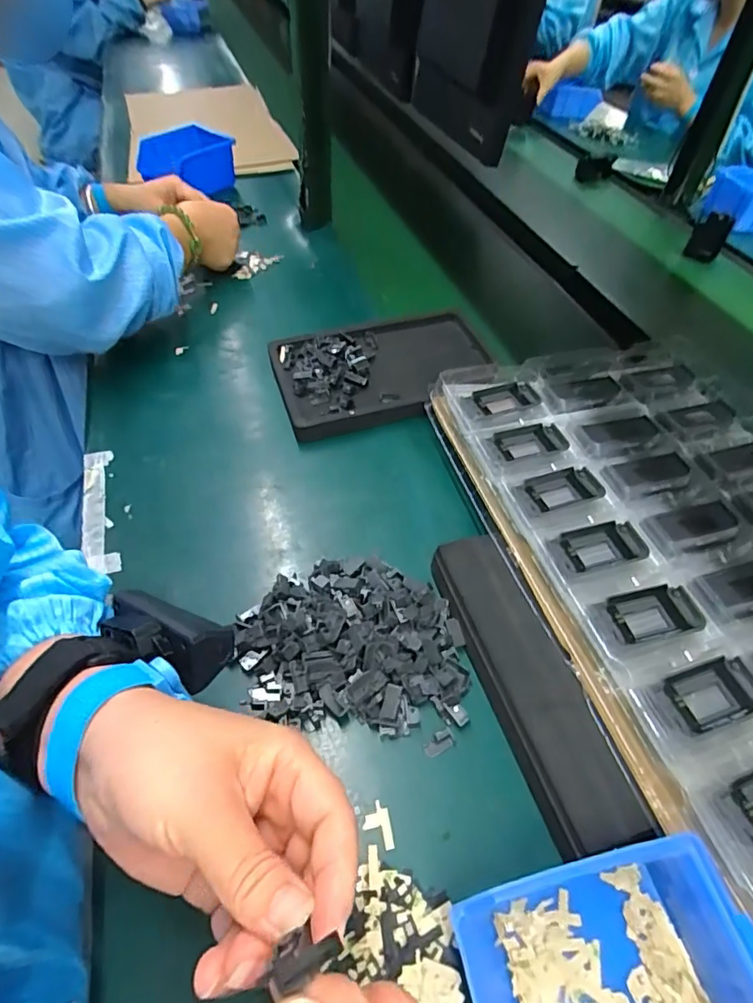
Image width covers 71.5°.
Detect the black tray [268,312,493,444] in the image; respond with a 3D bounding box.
[{"bbox_3d":[0.014,-0.149,0.585,0.242,0.033,0.157,-13,53,-14],"label":"black tray"}]

